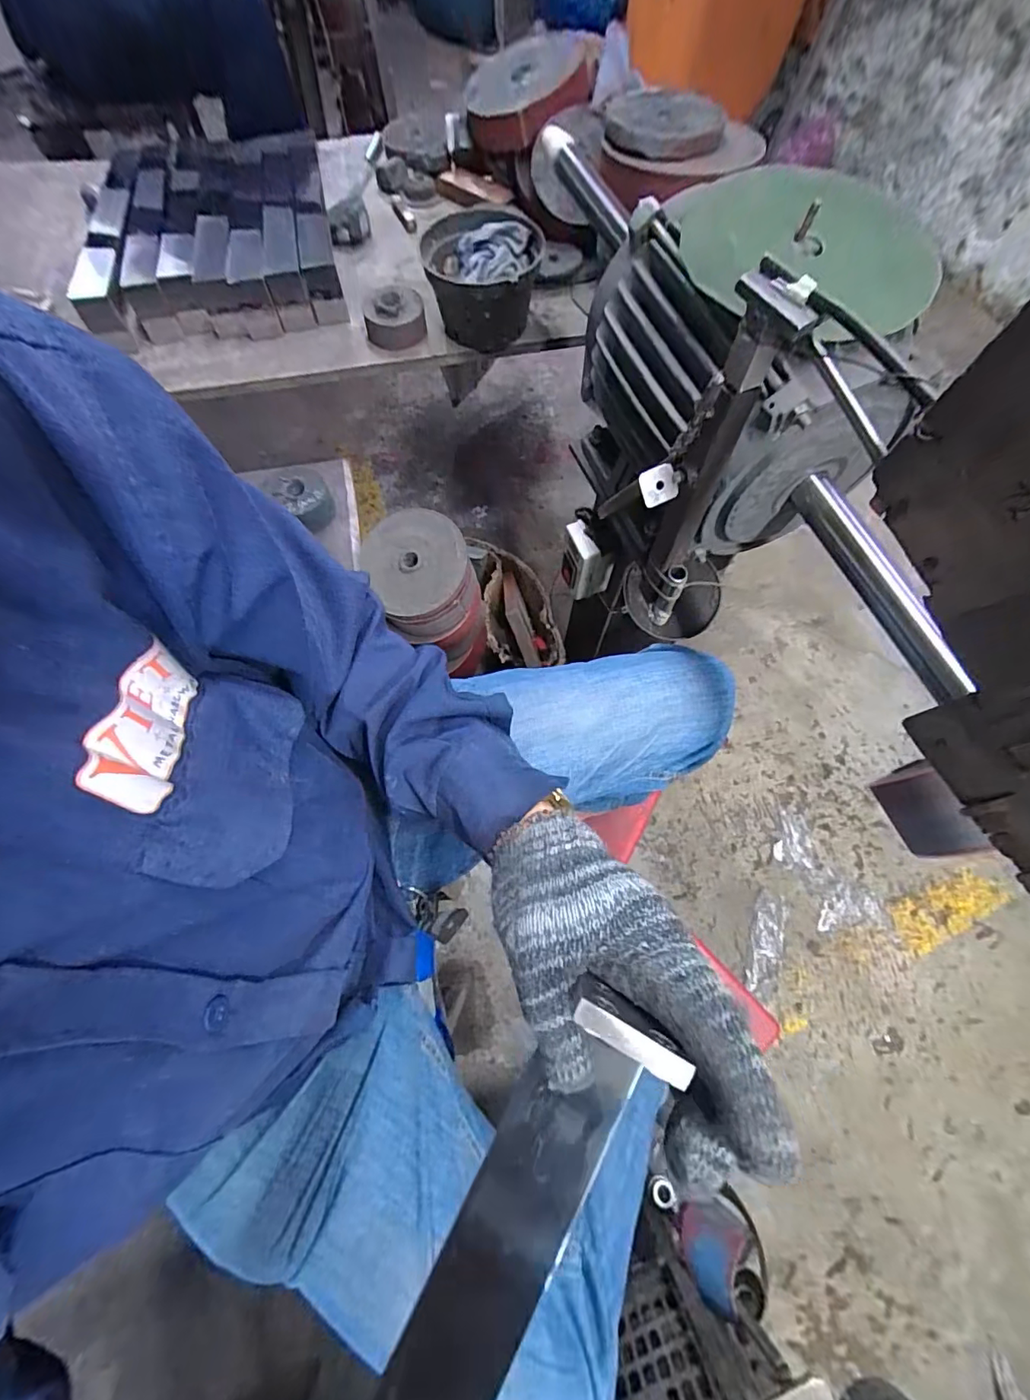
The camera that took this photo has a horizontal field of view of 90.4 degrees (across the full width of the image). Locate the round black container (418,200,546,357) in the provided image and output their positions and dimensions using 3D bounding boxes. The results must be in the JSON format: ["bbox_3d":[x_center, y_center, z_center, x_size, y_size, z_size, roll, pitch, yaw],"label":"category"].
[{"bbox_3d":[-0.048,-0.627,0.776,0.171,0.104,0.169,-6,70,-2],"label":"round black container"}]

